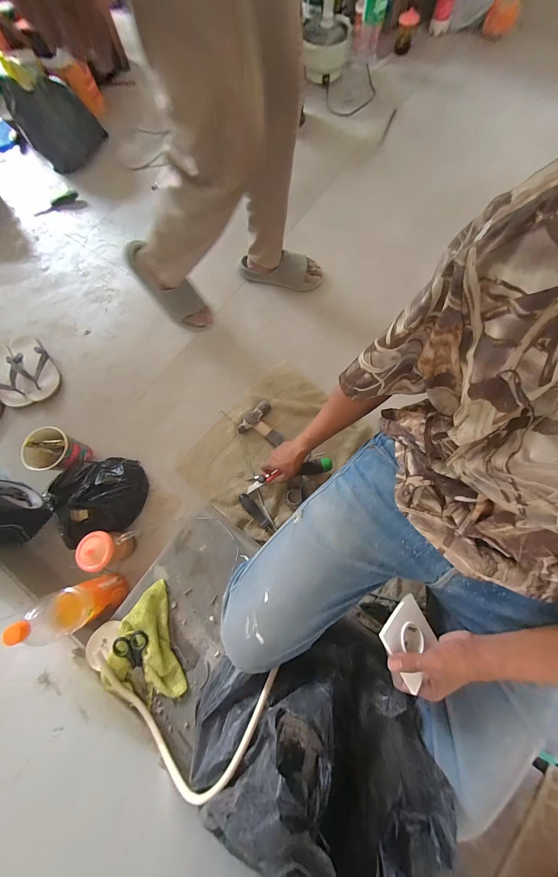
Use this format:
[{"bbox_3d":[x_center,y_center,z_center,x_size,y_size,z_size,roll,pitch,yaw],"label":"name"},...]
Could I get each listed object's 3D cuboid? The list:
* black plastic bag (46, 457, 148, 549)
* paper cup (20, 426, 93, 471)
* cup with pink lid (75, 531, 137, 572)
[{"bbox_3d":[-0.429,0.146,0.662,0.156,0.128,0.216,7,75,3],"label":"black plastic bag"},{"bbox_3d":[-0.555,0.036,0.705,0.099,0.106,0.100,0,75,1],"label":"paper cup"},{"bbox_3d":[-0.380,0.250,0.628,0.082,0.111,0.078,0,75,1],"label":"cup with pink lid"}]

